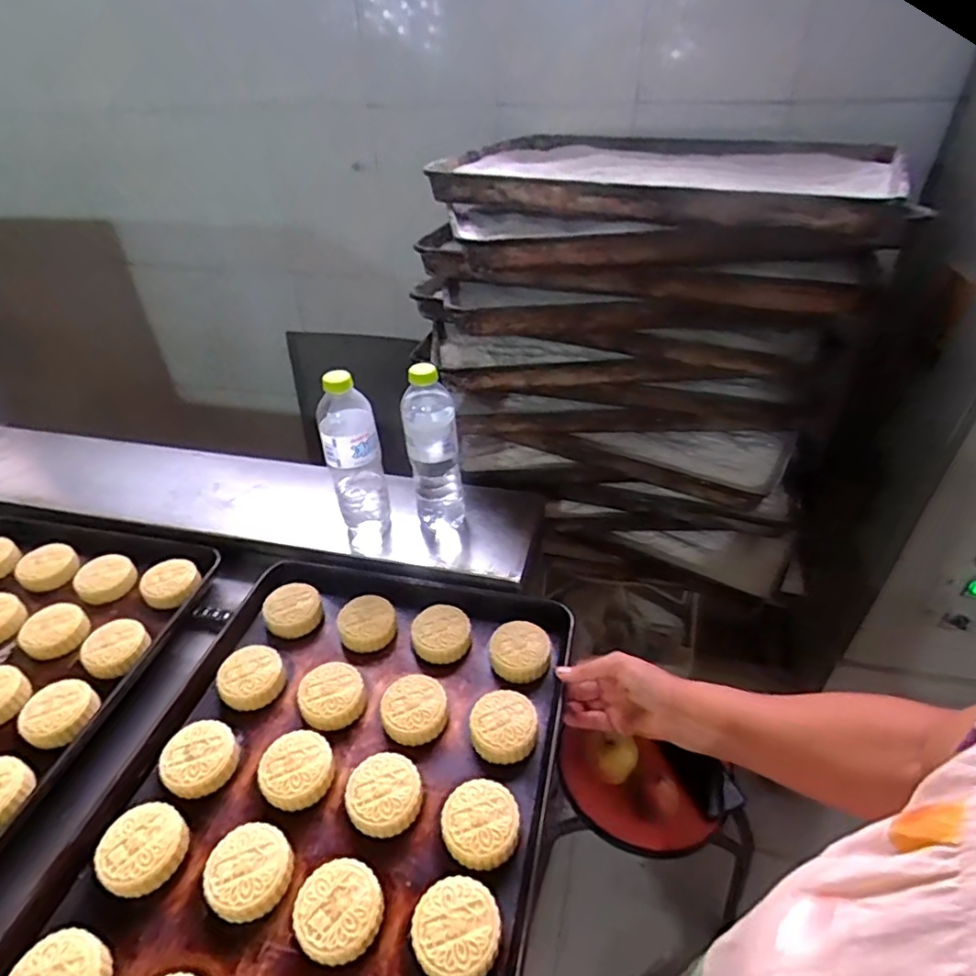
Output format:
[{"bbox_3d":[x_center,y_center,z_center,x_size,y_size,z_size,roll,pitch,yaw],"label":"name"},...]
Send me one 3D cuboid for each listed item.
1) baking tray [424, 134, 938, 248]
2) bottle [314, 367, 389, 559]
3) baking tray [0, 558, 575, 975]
[{"bbox_3d":[0.265,-0.450,0.875,0.624,0.065,0.492,13,40,14],"label":"baking tray"},{"bbox_3d":[-0.163,-0.029,0.739,0.064,0.243,0.061,-13,40,-13],"label":"bottle"},{"bbox_3d":[-0.160,0.306,0.529,0.401,0.039,0.589,7,39,12],"label":"baking tray"}]

